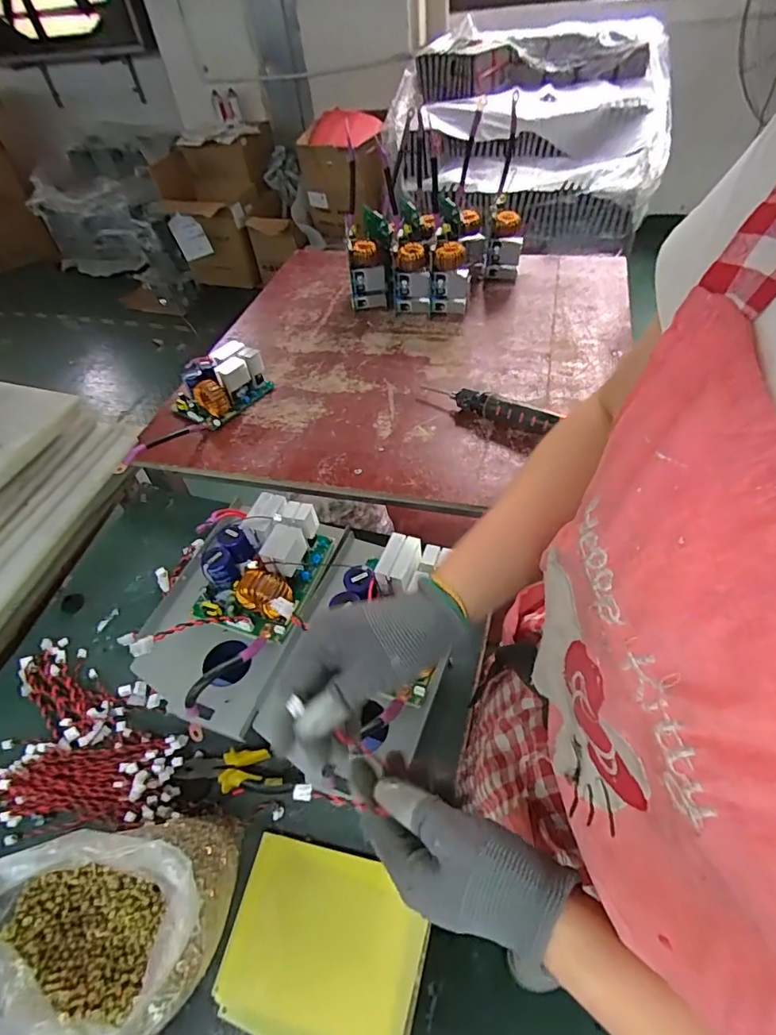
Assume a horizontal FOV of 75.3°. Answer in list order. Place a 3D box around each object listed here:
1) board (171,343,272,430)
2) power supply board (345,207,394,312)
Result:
[{"bbox_3d":[-0.297,-0.236,0.877,0.114,0.073,0.155,29,58,27],"label":"board"},{"bbox_3d":[-0.041,-0.539,1.054,0.089,0.157,0.140,-6,49,1],"label":"power supply board"}]

